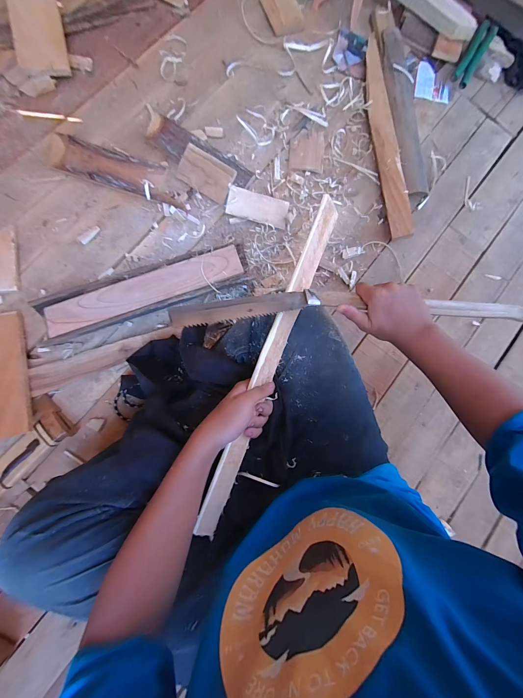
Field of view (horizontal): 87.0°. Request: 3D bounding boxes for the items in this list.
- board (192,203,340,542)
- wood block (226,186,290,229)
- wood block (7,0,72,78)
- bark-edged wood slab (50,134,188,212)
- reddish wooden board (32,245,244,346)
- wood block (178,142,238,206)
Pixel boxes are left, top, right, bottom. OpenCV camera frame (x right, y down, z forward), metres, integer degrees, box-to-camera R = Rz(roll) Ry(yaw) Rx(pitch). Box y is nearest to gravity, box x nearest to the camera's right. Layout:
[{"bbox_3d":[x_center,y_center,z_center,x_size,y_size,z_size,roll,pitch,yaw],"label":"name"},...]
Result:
[{"bbox_3d":[0.017,0.008,0.399,0.034,0.039,0.500,22,83,-3],"label":"board"},{"bbox_3d":[-0.008,-0.317,0.619,0.134,0.008,0.058,11,97,-10],"label":"wood block"},{"bbox_3d":[-0.482,-0.695,0.593,0.095,0.015,0.206,-12,90,-18],"label":"wood block"},{"bbox_3d":[-0.311,-0.388,0.600,0.296,0.022,0.080,16,82,-4],"label":"bark-edged wood slab"},{"bbox_3d":[-0.222,-0.116,0.559,0.403,0.065,0.092,-18,85,-8],"label":"reddish wooden board"},{"bbox_3d":[-0.123,-0.384,0.607,0.122,0.010,0.073,32,109,1],"label":"wood block"}]

